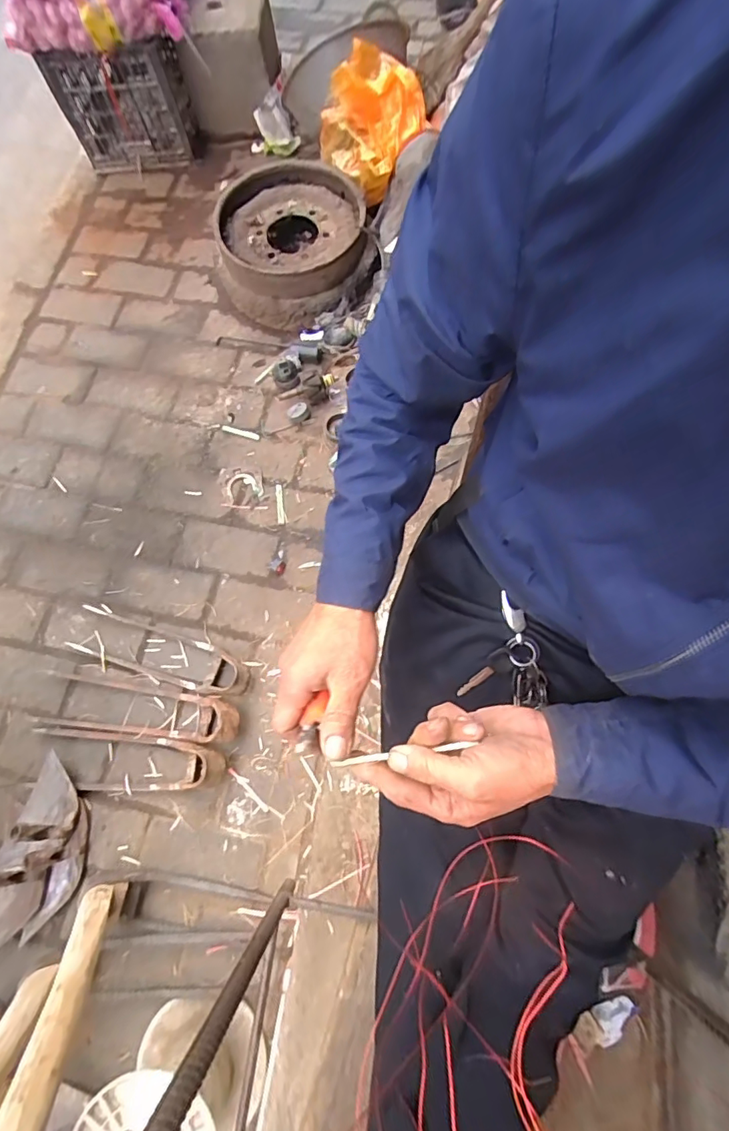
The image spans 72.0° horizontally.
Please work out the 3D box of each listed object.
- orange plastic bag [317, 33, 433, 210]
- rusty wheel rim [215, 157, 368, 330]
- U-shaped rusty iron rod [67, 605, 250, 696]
[{"bbox_3d":[0.023,-1.069,1.201,0.217,0.161,0.235,-38,73,-11],"label":"orange plastic bag"},{"bbox_3d":[-0.188,-0.861,1.344,0.381,0.176,0.452,-1,70,2],"label":"rusty wheel rim"},{"bbox_3d":[-0.440,0.186,1.066,0.421,0.070,0.099,16,72,8],"label":"U-shaped rusty iron rod"}]

